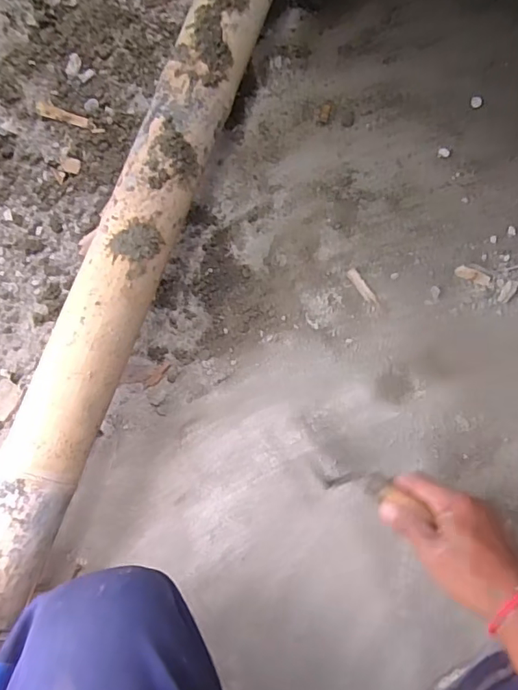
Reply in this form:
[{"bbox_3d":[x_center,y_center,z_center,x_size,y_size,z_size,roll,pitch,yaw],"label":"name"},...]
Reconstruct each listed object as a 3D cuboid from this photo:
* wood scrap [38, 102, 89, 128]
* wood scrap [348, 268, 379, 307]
[{"bbox_3d":[-0.224,-0.260,0.575,0.059,0.004,0.015,18,84,0],"label":"wood scrap"},{"bbox_3d":[0.123,-0.067,0.595,0.014,0.004,0.053,-38,87,-5],"label":"wood scrap"}]

